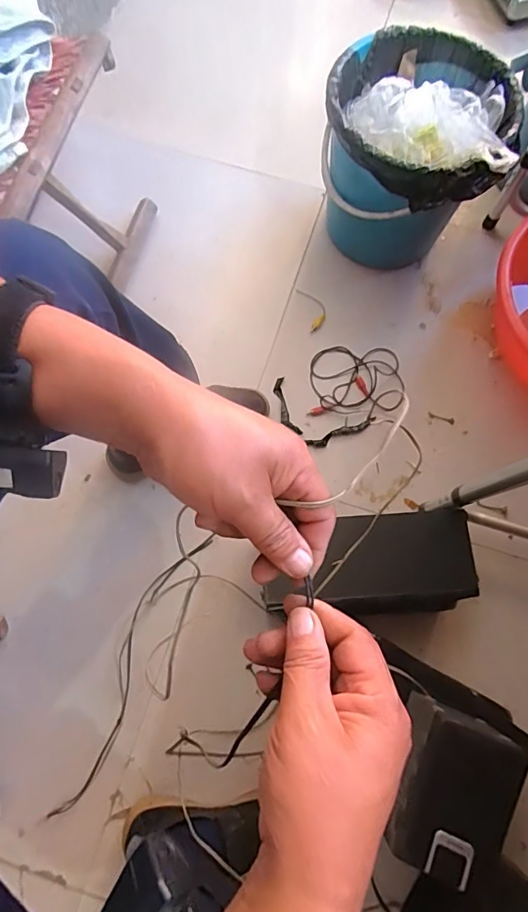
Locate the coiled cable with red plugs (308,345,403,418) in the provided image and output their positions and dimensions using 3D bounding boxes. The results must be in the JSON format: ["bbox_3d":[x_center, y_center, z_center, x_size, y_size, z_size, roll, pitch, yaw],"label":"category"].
[{"bbox_3d":[0.160,-0.128,0.807,0.159,0.011,0.126,2,75,-1],"label":"coiled cable with red plugs"}]

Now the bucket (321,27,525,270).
[{"bbox_3d":[0.226,-0.468,0.780,0.263,0.274,0.240,0,75,-1],"label":"bucket"}]

